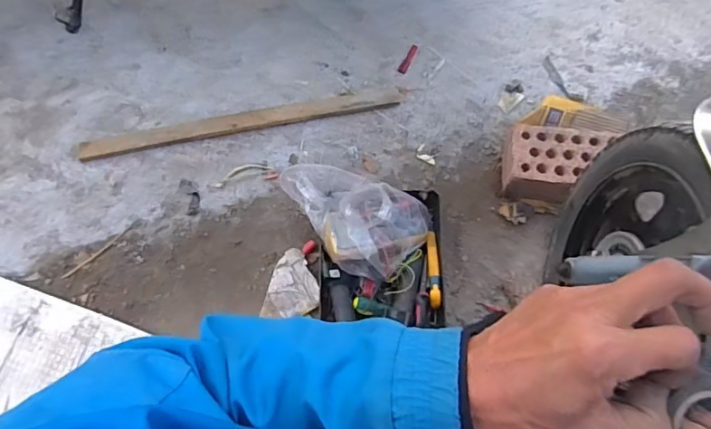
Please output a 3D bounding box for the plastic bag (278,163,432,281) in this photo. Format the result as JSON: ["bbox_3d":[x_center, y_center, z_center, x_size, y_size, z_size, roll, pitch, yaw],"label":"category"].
[{"bbox_3d":[-0.010,0.003,0.875,0.258,0.109,0.157,22,72,6],"label":"plastic bag"}]

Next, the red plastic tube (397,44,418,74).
[{"bbox_3d":[0.112,-0.327,1.095,0.018,0.011,0.072,29,73,8],"label":"red plastic tube"}]

